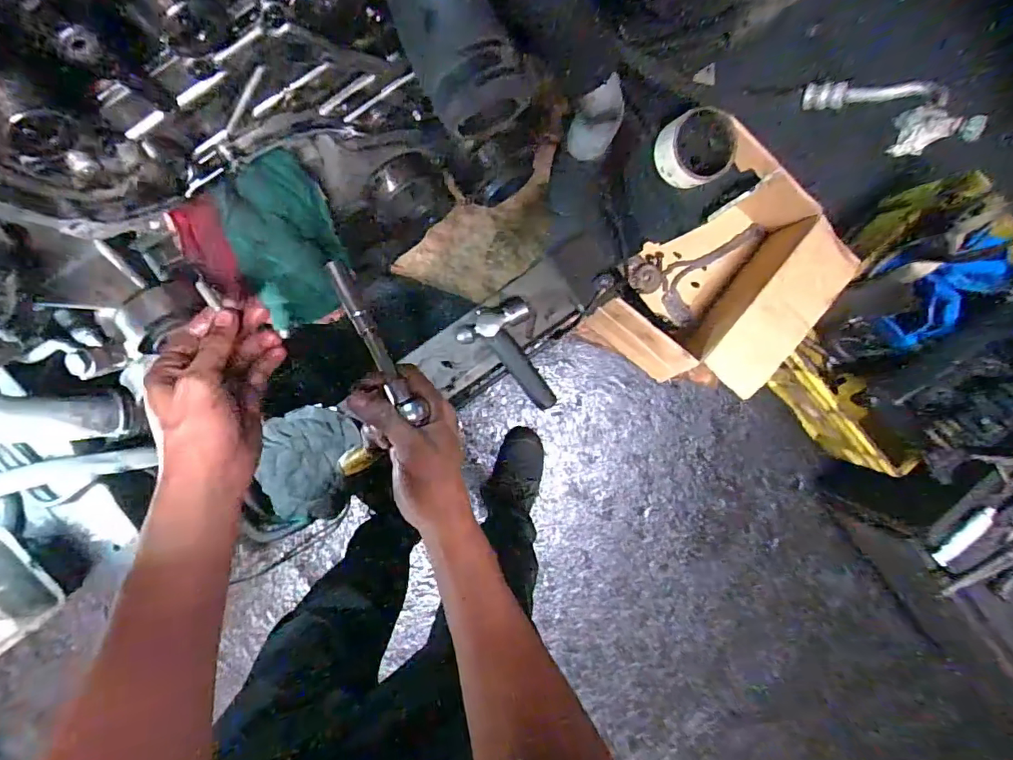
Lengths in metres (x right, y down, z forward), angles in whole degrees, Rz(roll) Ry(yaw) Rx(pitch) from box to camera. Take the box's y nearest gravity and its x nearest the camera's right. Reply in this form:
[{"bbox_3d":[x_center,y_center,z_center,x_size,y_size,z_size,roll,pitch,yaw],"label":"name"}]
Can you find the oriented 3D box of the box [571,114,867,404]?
[{"bbox_3d":[0.451,-0.184,1.125,0.398,0.306,0.413,31,91,-8],"label":"box"}]

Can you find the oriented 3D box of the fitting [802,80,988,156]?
[{"bbox_3d":[0.347,-0.243,0.463,0.067,0.151,0.030,-33,140,-3],"label":"fitting"}]

